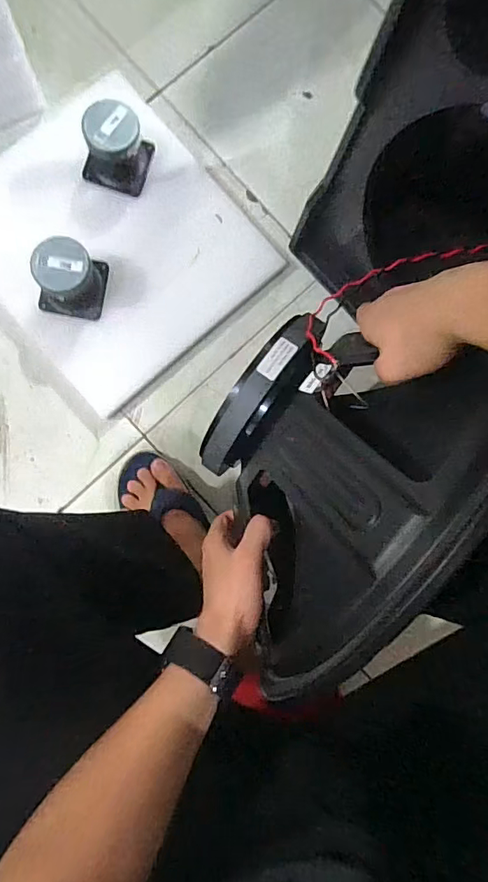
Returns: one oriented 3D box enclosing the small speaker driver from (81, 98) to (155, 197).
[{"bbox_3d":[-0.191,-0.437,0.737,0.088,0.101,0.086,17,86,-4],"label":"small speaker driver"}]

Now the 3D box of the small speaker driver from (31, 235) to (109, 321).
[{"bbox_3d":[-0.255,-0.238,0.722,0.087,0.105,0.088,12,87,-5],"label":"small speaker driver"}]

